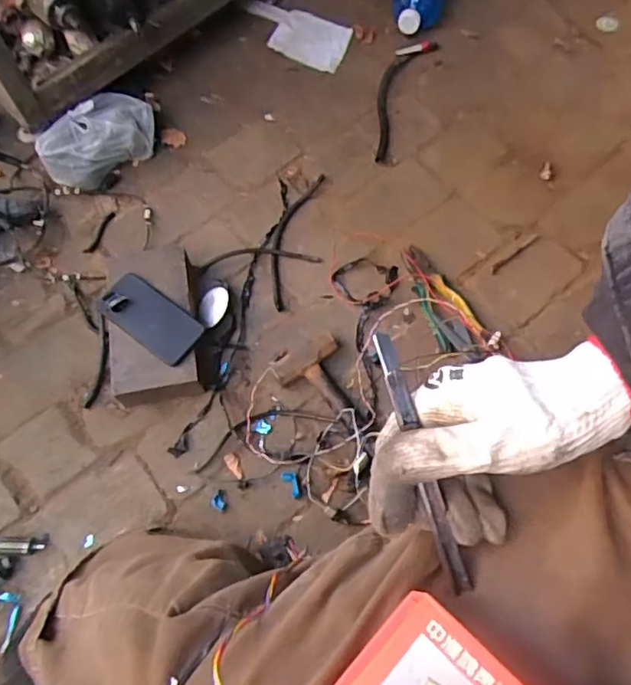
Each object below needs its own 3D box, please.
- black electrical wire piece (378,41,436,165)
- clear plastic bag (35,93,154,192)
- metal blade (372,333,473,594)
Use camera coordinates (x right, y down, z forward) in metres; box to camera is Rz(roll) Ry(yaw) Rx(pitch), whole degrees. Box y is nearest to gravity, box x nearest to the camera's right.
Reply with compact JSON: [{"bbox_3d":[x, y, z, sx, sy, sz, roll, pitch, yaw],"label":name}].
[{"bbox_3d":[0.144,-0.450,1.059,0.063,0.009,0.294,24,70,6],"label":"black electrical wire piece"},{"bbox_3d":[-0.357,-0.337,0.964,0.199,0.101,0.091,-39,76,-15],"label":"clear plastic bag"},{"bbox_3d":[0.059,0.066,0.325,0.011,0.006,0.148,-17,89,-9],"label":"metal blade"}]

